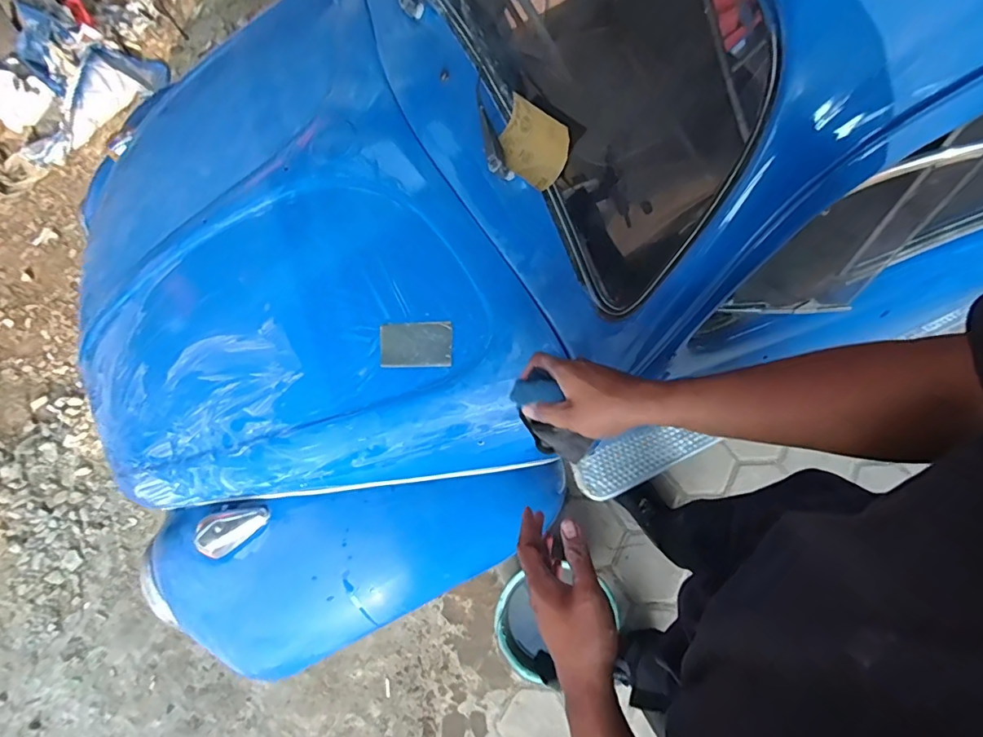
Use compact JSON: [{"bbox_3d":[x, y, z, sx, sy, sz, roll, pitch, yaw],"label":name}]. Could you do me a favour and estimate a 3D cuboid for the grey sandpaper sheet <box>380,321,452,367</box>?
[{"bbox_3d":[-0.122,-0.037,0.771,0.113,0.005,0.070,-2,88,1],"label":"grey sandpaper sheet"}]

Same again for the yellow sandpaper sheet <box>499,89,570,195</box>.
[{"bbox_3d":[0.062,-0.348,0.741,0.020,0.095,0.134,-10,50,-44],"label":"yellow sandpaper sheet"}]

